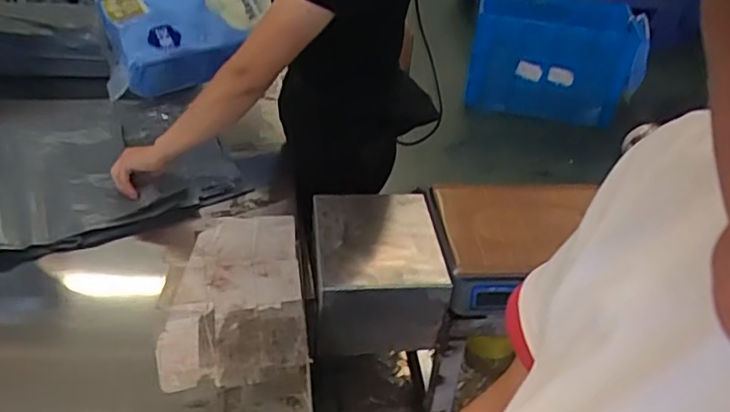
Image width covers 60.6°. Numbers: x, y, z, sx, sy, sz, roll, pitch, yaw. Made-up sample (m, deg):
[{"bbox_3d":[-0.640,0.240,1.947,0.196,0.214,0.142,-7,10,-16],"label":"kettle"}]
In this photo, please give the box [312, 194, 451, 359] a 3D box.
[{"bbox_3d":[0.011,0.103,1.057,0.203,0.145,0.249,-1,37,-10],"label":"box"}]

